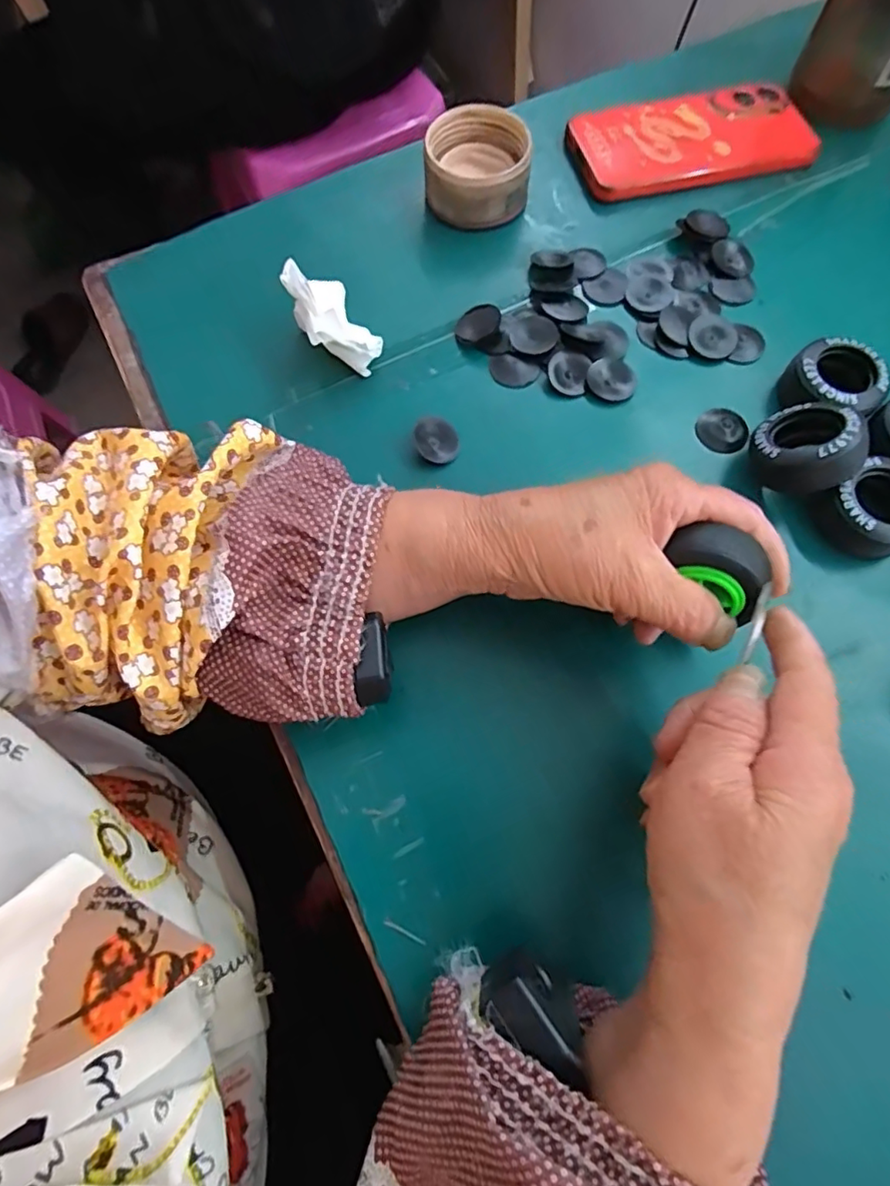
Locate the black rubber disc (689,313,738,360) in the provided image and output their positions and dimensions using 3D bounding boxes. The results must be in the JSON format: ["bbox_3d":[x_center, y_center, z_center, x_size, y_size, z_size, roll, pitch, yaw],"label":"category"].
[{"bbox_3d":[0.159,-0.153,0.336,0.027,0.007,0.031,24,71,8],"label":"black rubber disc"}]

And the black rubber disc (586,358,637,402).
[{"bbox_3d":[0.096,-0.124,0.328,0.028,0.005,0.025,2,70,0],"label":"black rubber disc"}]

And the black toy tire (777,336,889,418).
[{"bbox_3d":[0.213,-0.115,0.316,0.048,0.028,0.045,0,70,0],"label":"black toy tire"}]

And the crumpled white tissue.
[{"bbox_3d":[-0.062,-0.154,0.323,0.037,0.040,0.055,-25,72,-9],"label":"crumpled white tissue"}]

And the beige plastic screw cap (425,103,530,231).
[{"bbox_3d":[0.021,-0.274,0.368,0.064,0.039,0.063,0,70,0],"label":"beige plastic screw cap"}]

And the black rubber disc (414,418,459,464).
[{"bbox_3d":[-0.005,-0.083,0.313,0.022,0.005,0.024,-1,100,-4],"label":"black rubber disc"}]

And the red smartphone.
[{"bbox_3d":[0.174,-0.312,0.392,0.166,0.016,0.074,-15,71,-6],"label":"red smartphone"}]

